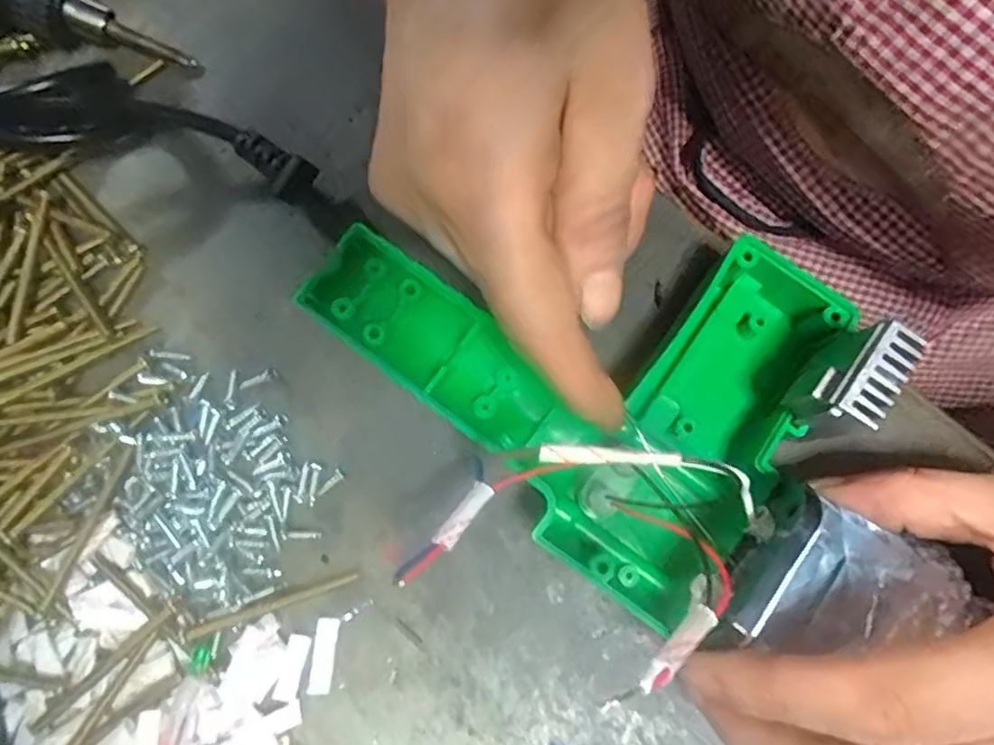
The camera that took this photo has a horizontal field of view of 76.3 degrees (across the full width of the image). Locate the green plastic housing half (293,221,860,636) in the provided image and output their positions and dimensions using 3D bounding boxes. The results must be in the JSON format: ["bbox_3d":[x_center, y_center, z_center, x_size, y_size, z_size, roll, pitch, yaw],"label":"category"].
[{"bbox_3d":[0.027,-0.010,0.205,0.149,0.035,0.114,35,79,10],"label":"green plastic housing half"}]

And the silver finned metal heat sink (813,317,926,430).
[{"bbox_3d":[0.102,0.000,0.174,0.015,0.011,0.030,34,79,9],"label":"silver finned metal heat sink"}]

